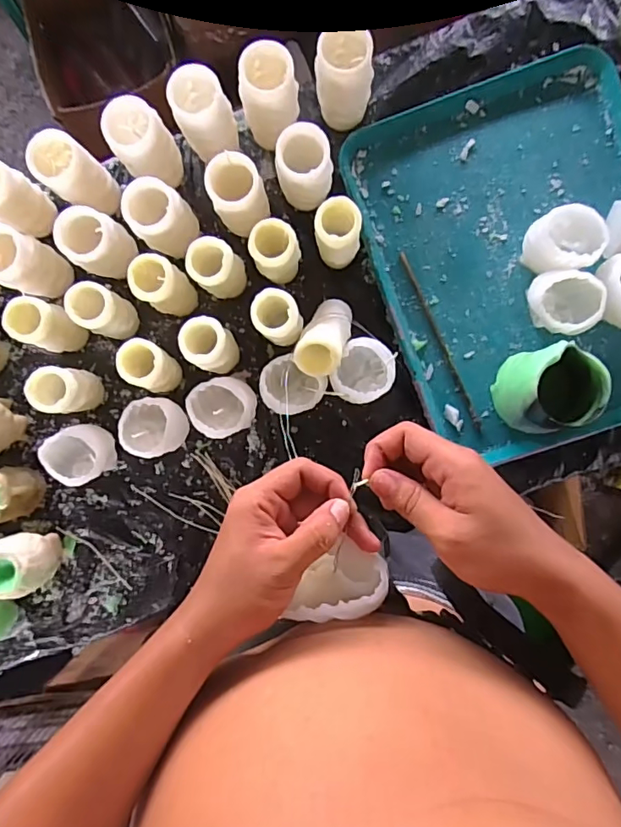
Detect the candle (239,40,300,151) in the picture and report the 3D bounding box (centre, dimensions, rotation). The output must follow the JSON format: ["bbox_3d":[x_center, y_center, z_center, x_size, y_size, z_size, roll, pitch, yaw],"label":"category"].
[{"bbox_3d":[-0.046,-0.362,0.587,0.062,0.094,0.066,0,89,4],"label":"candle"}]

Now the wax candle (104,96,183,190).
[{"bbox_3d":[-0.194,-0.316,0.607,0.065,0.100,0.064,0,89,4],"label":"wax candle"}]

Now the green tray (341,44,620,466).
[{"bbox_3d":[0.259,-0.187,0.617,0.338,0.034,0.441,-19,88,3],"label":"green tray"}]

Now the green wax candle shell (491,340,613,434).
[{"bbox_3d":[0.261,-0.025,0.557,0.085,0.095,0.089,0,89,4],"label":"green wax candle shell"}]

